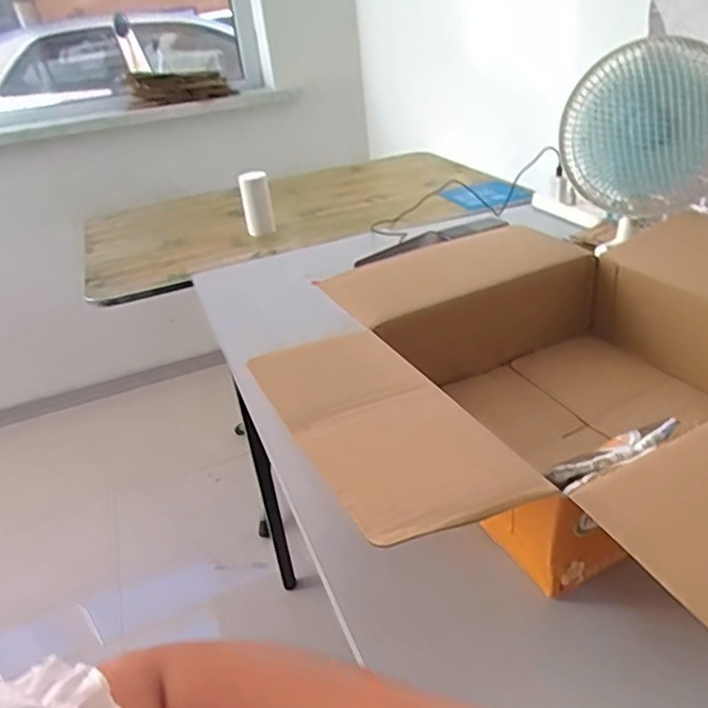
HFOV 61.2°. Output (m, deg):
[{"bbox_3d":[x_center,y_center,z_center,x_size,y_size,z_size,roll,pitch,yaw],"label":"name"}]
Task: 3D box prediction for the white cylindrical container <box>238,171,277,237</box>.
[{"bbox_3d":[-0.212,-0.322,1.323,0.064,0.138,0.054,-12,30,-7],"label":"white cylindrical container"}]

